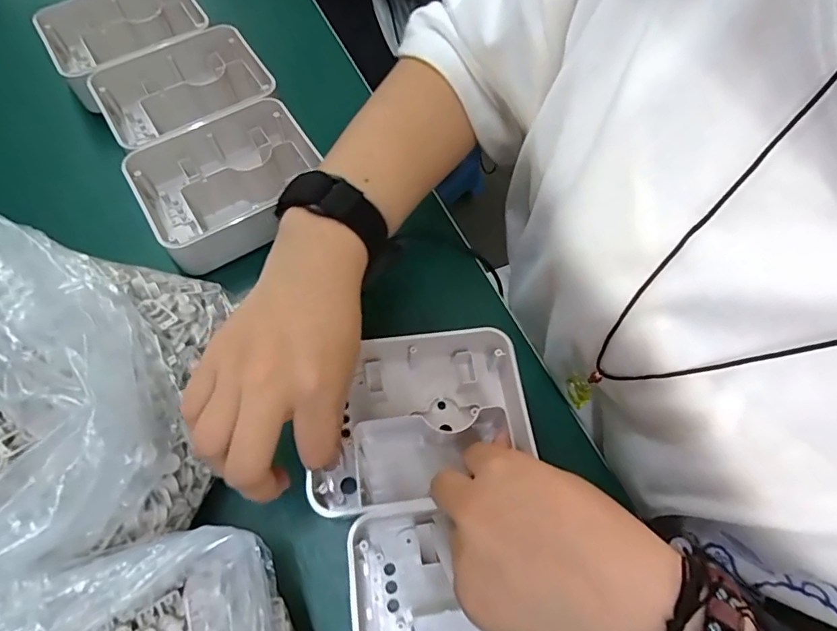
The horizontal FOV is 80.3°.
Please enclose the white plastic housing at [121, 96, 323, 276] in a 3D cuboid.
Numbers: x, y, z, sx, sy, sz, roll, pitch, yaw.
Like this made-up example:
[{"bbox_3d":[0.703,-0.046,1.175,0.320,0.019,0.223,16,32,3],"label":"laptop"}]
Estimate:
[{"bbox_3d":[-0.136,-0.097,0.373,0.131,0.041,0.100,-31,69,-15],"label":"white plastic housing"}]

